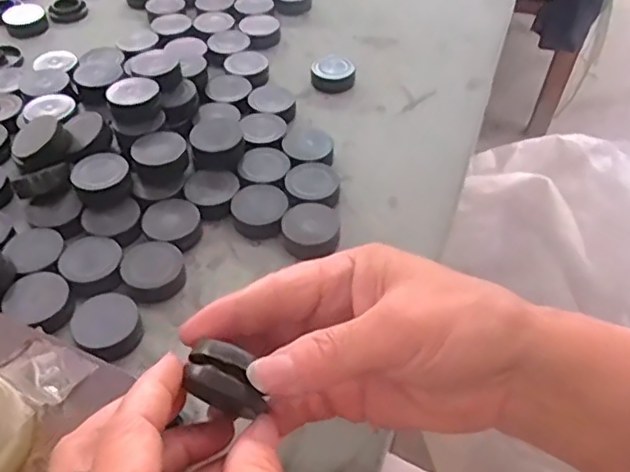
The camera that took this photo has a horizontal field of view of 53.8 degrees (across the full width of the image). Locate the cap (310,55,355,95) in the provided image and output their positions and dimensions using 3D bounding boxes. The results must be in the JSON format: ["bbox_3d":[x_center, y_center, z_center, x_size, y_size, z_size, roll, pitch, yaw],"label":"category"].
[{"bbox_3d":[0.014,-0.120,0.462,0.032,0.016,0.032,0,47,0],"label":"cap"}]

